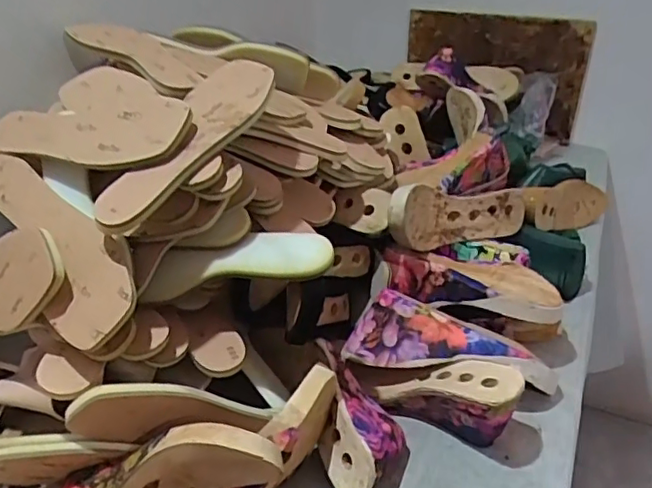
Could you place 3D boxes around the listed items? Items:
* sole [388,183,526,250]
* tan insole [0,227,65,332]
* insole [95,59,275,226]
[{"bbox_3d":[0.171,-0.034,0.756,0.239,0.082,0.046,-3,30,-31],"label":"sole"},{"bbox_3d":[-0.325,0.058,0.568,0.236,0.084,0.018,-30,-15,33],"label":"tan insole"},{"bbox_3d":[-0.130,-0.109,0.569,0.098,0.018,0.247,14,53,23],"label":"insole"}]

